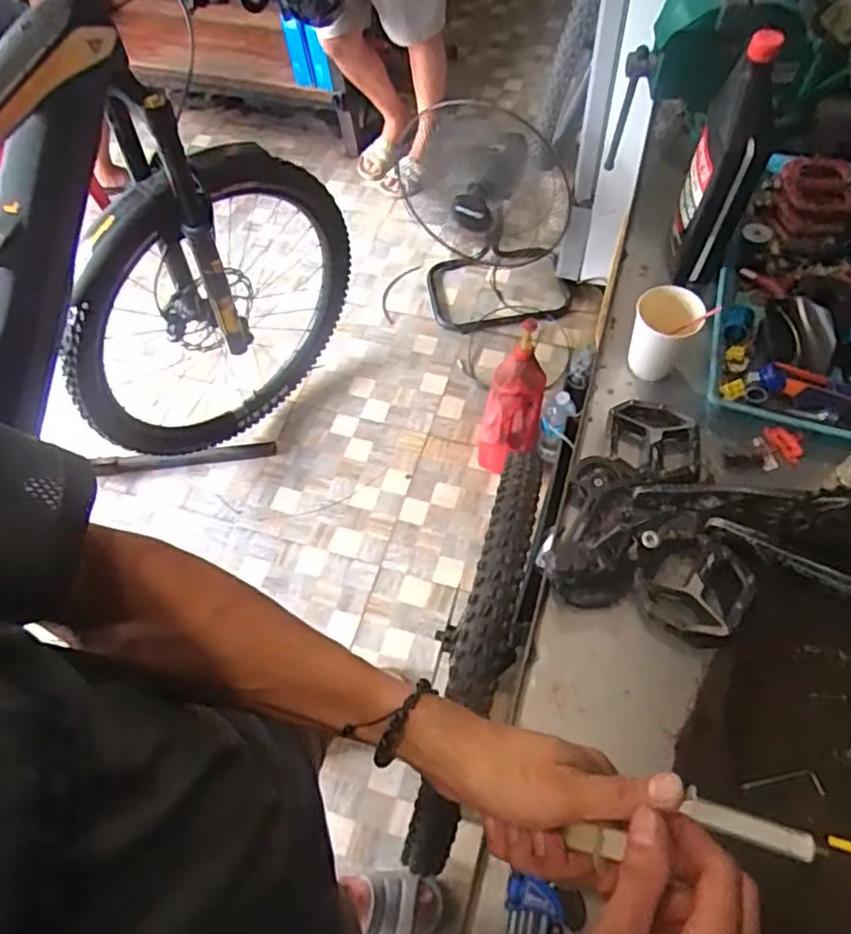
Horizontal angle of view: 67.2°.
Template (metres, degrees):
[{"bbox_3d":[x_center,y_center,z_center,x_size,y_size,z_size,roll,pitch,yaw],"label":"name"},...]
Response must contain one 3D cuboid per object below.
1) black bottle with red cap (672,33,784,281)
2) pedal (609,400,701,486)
[{"bbox_3d":[0.341,-0.330,0.740,0.073,0.259,0.083,19,64,14],"label":"black bottle with red cap"},{"bbox_3d":[0.245,-0.021,0.694,0.091,0.029,0.109,6,62,7],"label":"pedal"}]

